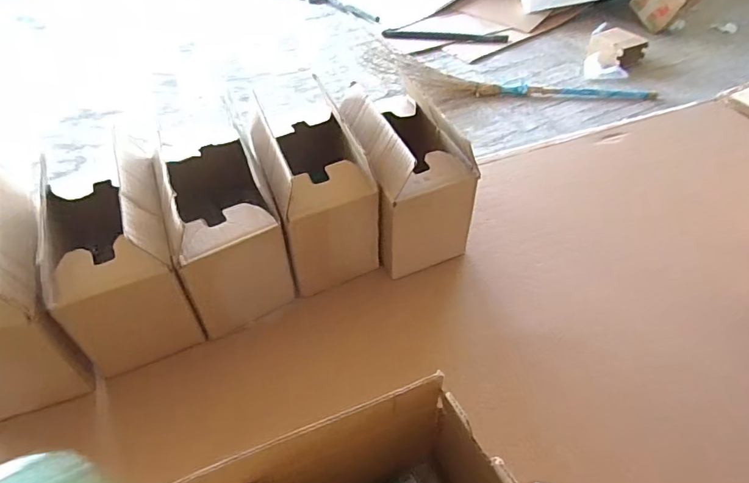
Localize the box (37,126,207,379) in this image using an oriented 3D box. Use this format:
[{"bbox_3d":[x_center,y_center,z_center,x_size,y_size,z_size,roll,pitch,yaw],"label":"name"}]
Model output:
[{"bbox_3d":[-0.340,0.015,0.646,0.138,0.209,0.222,-18,49,-16],"label":"box"}]

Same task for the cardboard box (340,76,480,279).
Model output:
[{"bbox_3d":[0.051,-0.109,0.751,0.138,0.201,0.227,-12,48,-11],"label":"cardboard box"}]

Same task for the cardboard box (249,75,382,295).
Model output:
[{"bbox_3d":[-0.082,-0.065,0.716,0.132,0.201,0.186,-15,48,-14],"label":"cardboard box"}]

